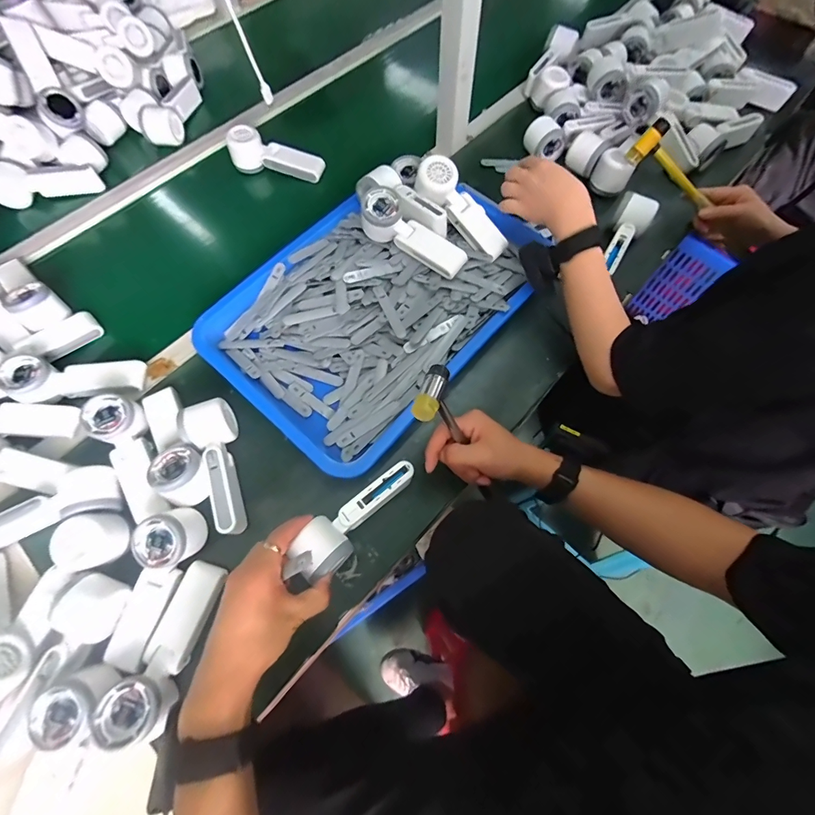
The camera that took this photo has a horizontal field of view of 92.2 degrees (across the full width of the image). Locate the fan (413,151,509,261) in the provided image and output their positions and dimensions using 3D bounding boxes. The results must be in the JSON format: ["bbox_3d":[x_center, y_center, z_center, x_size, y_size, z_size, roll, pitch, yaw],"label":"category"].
[{"bbox_3d":[0.077,-0.284,0.567,0.168,0.039,0.059,47,74,-9],"label":"fan"}]

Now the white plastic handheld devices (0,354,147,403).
[{"bbox_3d":[-0.441,-0.037,0.522,0.165,0.047,0.058,0,67,1],"label":"white plastic handheld devices"}]

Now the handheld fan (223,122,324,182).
[{"bbox_3d":[-0.233,-0.445,0.693,0.163,0.056,0.046,17,69,8],"label":"handheld fan"}]

